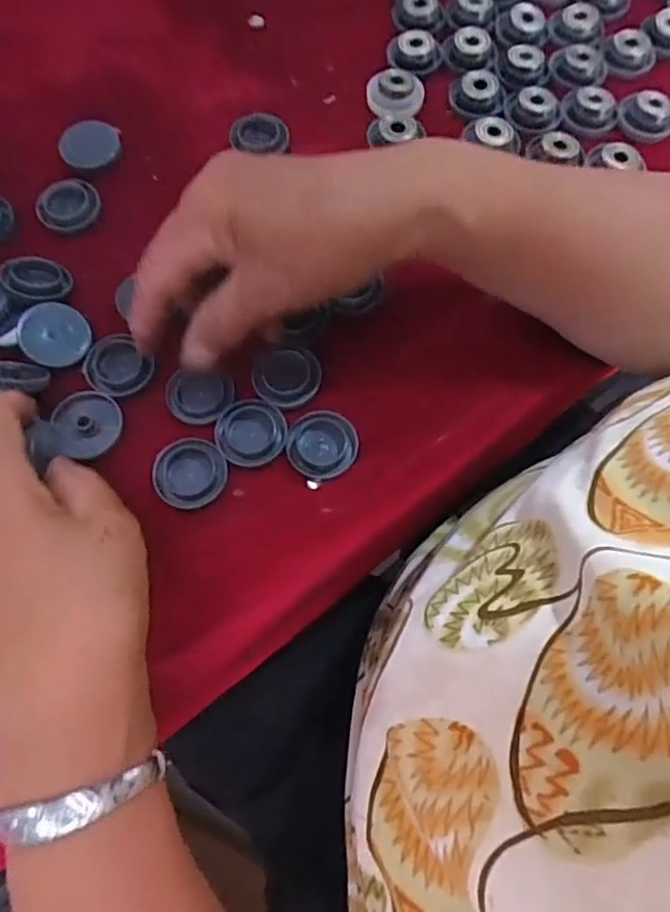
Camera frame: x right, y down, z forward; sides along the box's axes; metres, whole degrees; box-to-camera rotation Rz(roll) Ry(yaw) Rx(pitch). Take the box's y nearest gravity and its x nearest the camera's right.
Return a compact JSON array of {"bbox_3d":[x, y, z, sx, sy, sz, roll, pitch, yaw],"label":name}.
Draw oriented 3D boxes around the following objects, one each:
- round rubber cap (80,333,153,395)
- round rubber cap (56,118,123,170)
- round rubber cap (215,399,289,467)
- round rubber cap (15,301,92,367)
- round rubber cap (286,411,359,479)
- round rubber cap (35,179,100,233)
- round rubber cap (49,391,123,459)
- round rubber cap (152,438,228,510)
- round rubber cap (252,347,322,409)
[{"bbox_3d":[-0.108,-0.044,0.305,0.033,0.006,0.029,43,75,12],"label":"round rubber cap"},{"bbox_3d":[-0.143,-0.182,0.360,0.034,0.007,0.030,-31,74,-12],"label":"round rubber cap"},{"bbox_3d":[-0.040,-0.012,0.293,0.033,0.004,0.032,1,70,-2],"label":"round rubber cap"},{"bbox_3d":[-0.140,-0.061,0.309,0.032,0.004,0.032,5,76,-21],"label":"round rubber cap"},{"bbox_3d":[-0.006,-0.006,0.292,0.033,0.004,0.033,1,70,-2],"label":"round rubber cap"},{"bbox_3d":[-0.149,-0.139,0.343,0.033,0.004,0.033,0,70,-2],"label":"round rubber cap"},{"bbox_3d":[-0.118,-0.016,0.296,0.030,0.004,0.033,7,67,-18],"label":"round rubber cap"},{"bbox_3d":[-0.068,0.007,0.287,0.033,0.004,0.033,1,70,-2],"label":"round rubber cap"},{"bbox_3d":[-0.023,-0.039,0.301,0.032,0.007,0.027,-20,72,-9],"label":"round rubber cap"}]

